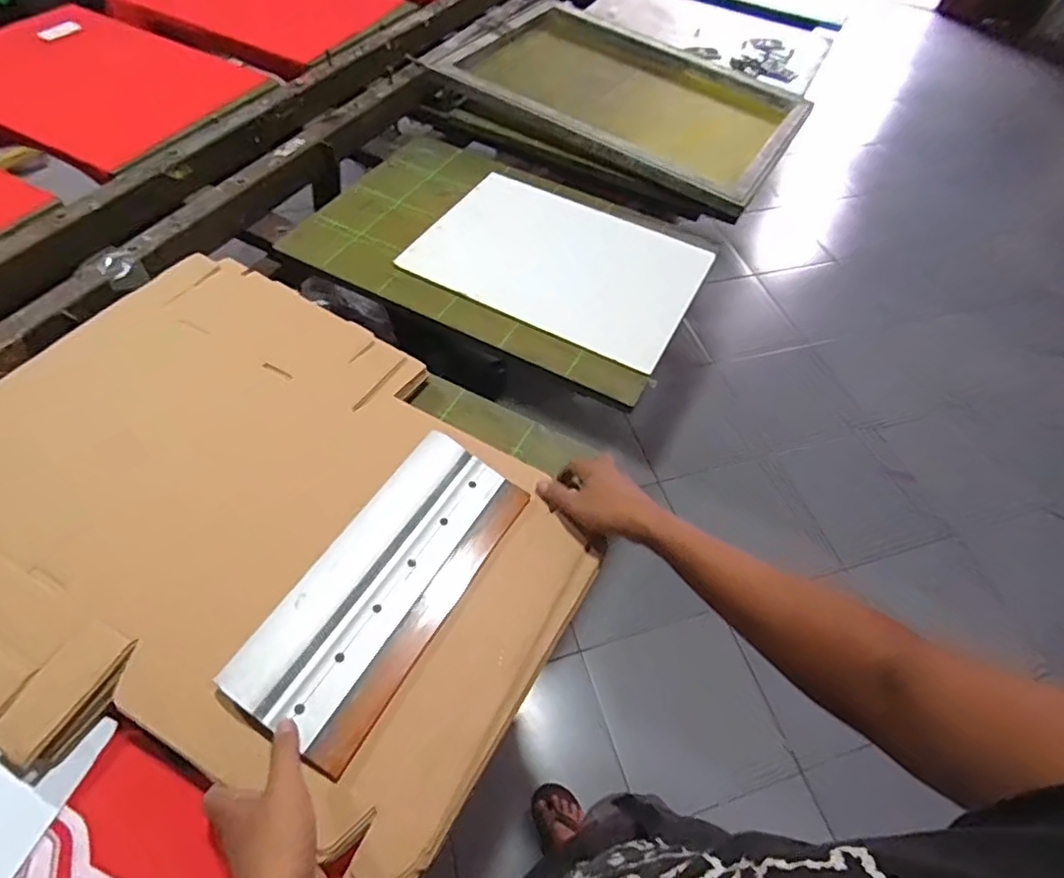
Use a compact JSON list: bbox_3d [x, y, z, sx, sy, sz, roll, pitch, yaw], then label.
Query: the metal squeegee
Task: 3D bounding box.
[{"bbox_3d":[-0.130,0.126,0.536,0.128,0.025,0.290,27,59,14],"label":"metal squeegee"}]

